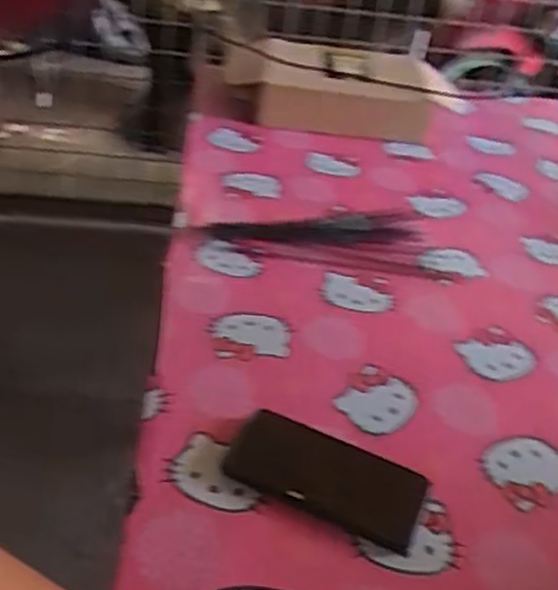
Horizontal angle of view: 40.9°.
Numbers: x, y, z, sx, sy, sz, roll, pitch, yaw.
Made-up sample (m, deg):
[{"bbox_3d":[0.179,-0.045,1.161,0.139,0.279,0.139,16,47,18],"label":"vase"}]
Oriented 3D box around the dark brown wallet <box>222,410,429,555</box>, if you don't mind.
[{"bbox_3d":[0.040,0.149,0.624,0.160,0.010,0.085,18,37,14],"label":"dark brown wallet"}]

